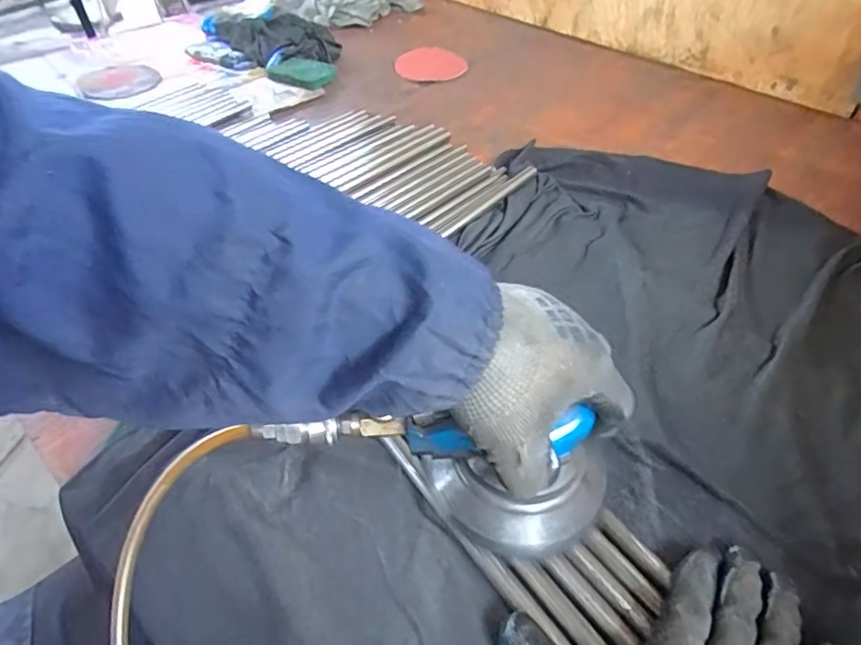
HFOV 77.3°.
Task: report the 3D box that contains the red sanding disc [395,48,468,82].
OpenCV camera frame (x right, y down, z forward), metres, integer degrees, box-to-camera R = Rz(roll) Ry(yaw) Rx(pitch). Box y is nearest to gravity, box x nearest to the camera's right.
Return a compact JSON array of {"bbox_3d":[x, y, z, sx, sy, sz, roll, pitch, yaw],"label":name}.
[{"bbox_3d":[-0.002,-0.414,0.867,0.106,0.009,0.090,31,64,21],"label":"red sanding disc"}]

